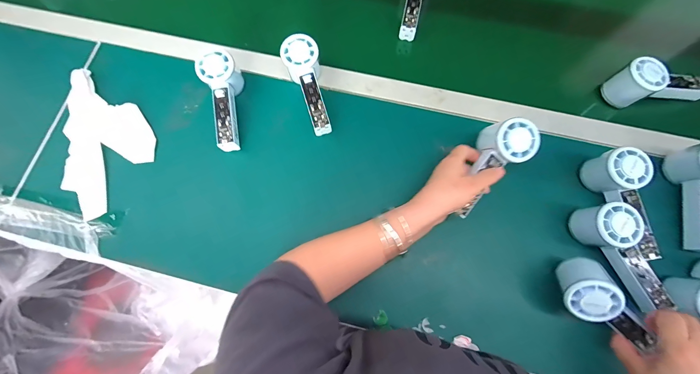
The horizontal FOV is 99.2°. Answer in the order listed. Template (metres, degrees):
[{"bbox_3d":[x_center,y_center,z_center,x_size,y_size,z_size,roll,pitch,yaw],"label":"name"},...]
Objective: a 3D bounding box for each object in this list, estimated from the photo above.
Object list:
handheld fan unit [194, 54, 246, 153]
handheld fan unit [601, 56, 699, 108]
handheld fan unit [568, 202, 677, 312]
[{"bbox_3d":[-0.199,-0.133,0.477,0.056,0.056,0.155,-8,88,-3],"label":"handheld fan unit"},{"bbox_3d":[0.494,-0.164,0.471,0.154,0.069,0.061,-1,78,4],"label":"handheld fan unit"},{"bbox_3d":[0.367,0.091,0.405,0.054,0.061,0.160,-29,89,-8],"label":"handheld fan unit"}]

